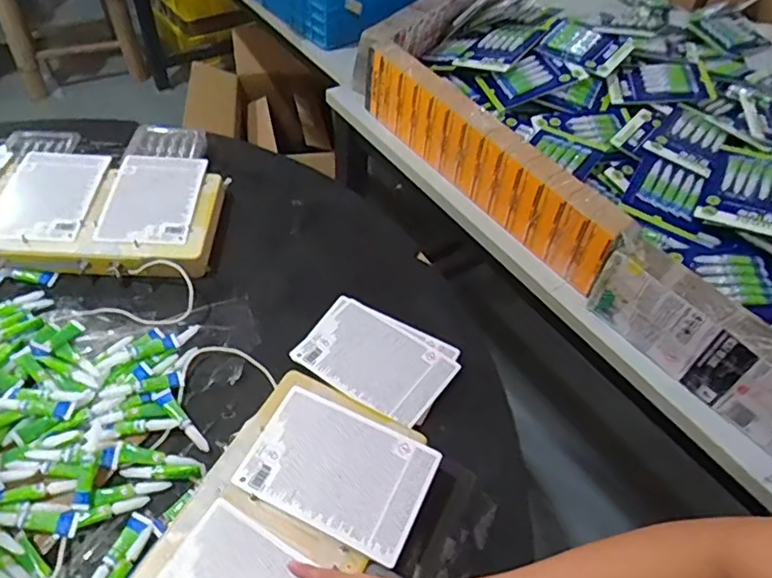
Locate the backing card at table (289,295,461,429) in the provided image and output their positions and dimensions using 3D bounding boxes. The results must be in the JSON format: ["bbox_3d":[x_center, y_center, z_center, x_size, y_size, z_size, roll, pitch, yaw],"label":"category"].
[{"bbox_3d":[-0.013,0.081,0.679,0.174,0.009,0.112,30,53,24],"label":"backing card at table"}]

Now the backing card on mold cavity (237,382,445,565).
[{"bbox_3d":[-0.045,0.172,0.555,0.169,0.009,0.116,23,56,14],"label":"backing card on mold cavity"}]

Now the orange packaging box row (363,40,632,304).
[{"bbox_3d":[0.130,-0.199,0.841,0.035,0.137,0.507,-26,56,-25],"label":"orange packaging box row"}]

